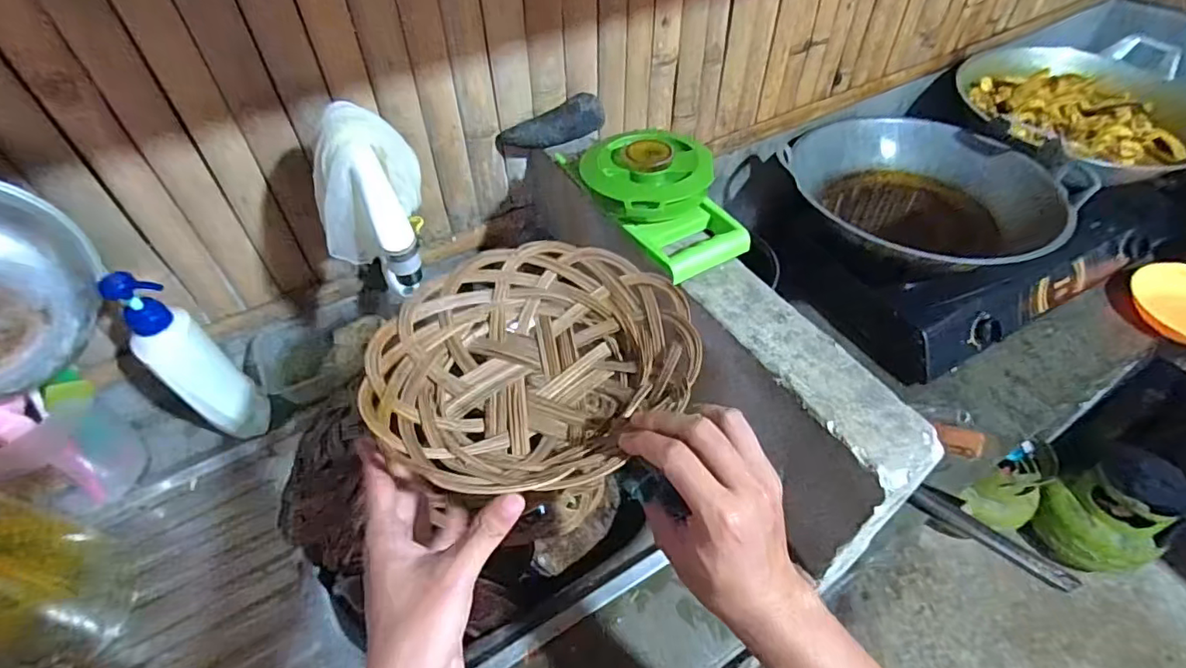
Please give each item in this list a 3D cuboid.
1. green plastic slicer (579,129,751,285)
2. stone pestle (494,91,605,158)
[{"bbox_3d":[0.077,-0.145,0.608,0.136,0.066,0.188,-23,52,-17],"label":"green plastic slicer"},{"bbox_3d":[-0.054,-0.271,0.730,0.141,0.049,0.047,-16,50,-11],"label":"stone pestle"}]

